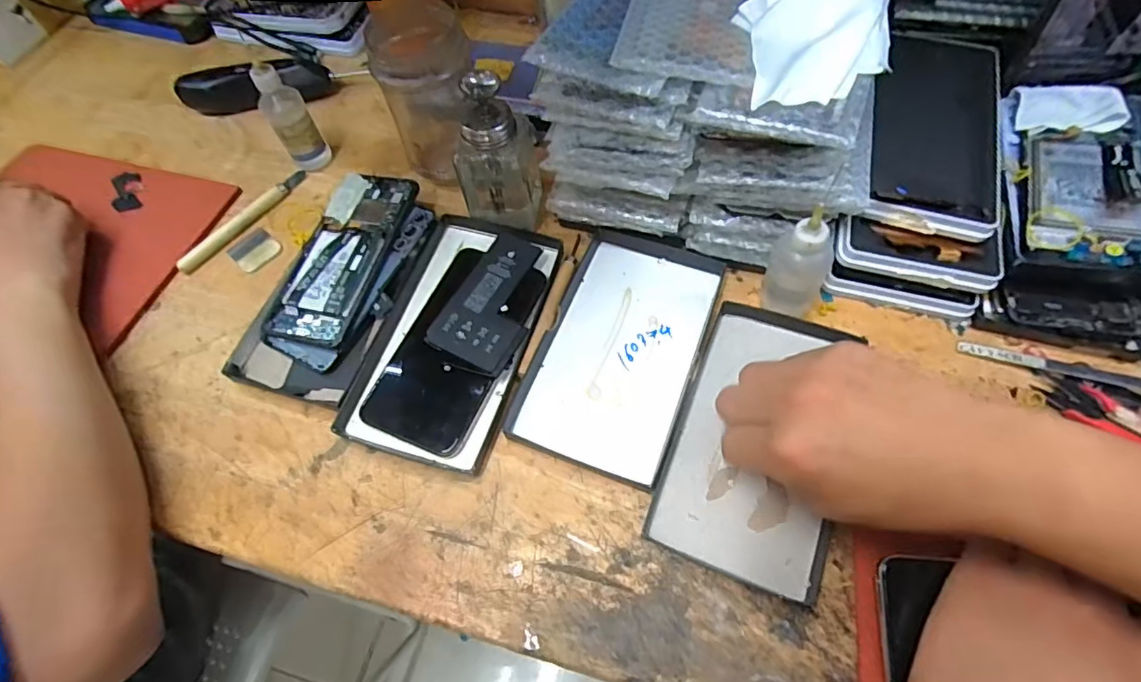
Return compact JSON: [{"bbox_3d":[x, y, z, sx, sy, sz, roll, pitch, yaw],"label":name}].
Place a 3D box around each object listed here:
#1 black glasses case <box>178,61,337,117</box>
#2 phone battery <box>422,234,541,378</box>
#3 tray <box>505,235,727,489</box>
[{"bbox_3d":[-0.315,-0.256,0.540,0.141,0.033,0.047,-1,61,4],"label":"black glasses case"},{"bbox_3d":[-0.055,-0.030,0.404,0.064,0.010,0.112,22,66,16],"label":"phone battery"},{"bbox_3d":[0.036,0.002,0.381,0.103,0.013,0.177,19,66,12],"label":"tray"}]

